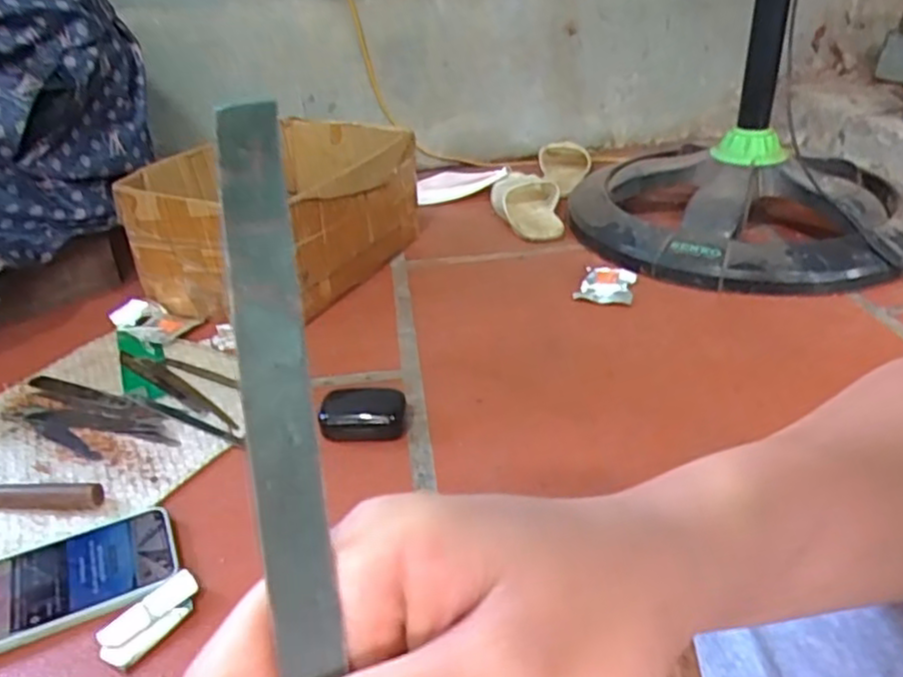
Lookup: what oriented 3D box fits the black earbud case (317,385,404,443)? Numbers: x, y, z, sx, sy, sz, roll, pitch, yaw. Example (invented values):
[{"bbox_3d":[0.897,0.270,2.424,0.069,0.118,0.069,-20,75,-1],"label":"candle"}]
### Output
[{"bbox_3d":[-0.079,0.066,0.614,0.075,0.031,0.056,-4,29,-2],"label":"black earbud case"}]

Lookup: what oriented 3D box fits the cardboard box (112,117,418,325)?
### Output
[{"bbox_3d":[-0.214,-0.162,0.881,0.262,0.156,0.333,8,33,19],"label":"cardboard box"}]

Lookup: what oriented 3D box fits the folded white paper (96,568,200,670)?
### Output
[{"bbox_3d":[-0.196,0.182,0.450,0.065,0.016,0.034,-27,37,-35],"label":"folded white paper"}]

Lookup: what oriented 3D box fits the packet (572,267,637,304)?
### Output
[{"bbox_3d":[0.184,-0.063,0.805,0.062,0.015,0.062,11,34,23],"label":"packet"}]

